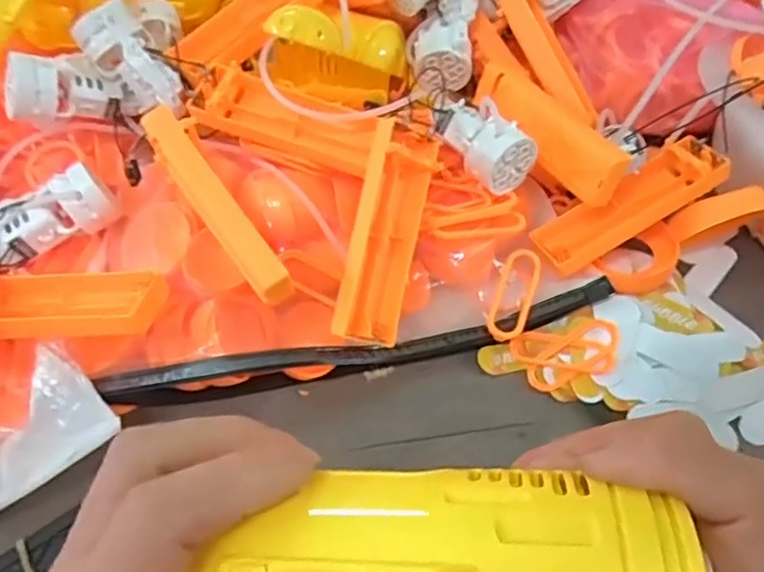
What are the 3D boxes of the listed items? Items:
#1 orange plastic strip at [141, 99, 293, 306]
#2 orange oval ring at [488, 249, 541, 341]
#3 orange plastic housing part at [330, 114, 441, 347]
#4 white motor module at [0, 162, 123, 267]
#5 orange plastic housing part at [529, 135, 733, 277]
[{"bbox_3d":[-0.082,-0.039,0.307,0.019,0.017,0.113,-33,80,-20],"label":"orange plastic strip"},{"bbox_3d":[0.073,0.004,0.349,0.021,0.004,0.054,17,71,9],"label":"orange oval ring"},{"bbox_3d":[0.002,-0.025,0.321,0.031,0.024,0.108,12,88,6],"label":"orange plastic housing part"},{"bbox_3d":[-0.176,-0.039,0.327,0.067,0.025,0.033,-28,63,-17],"label":"white motor module"},{"bbox_3d":[0.141,-0.045,0.363,0.109,0.026,0.033,-30,63,-1],"label":"orange plastic housing part"}]

